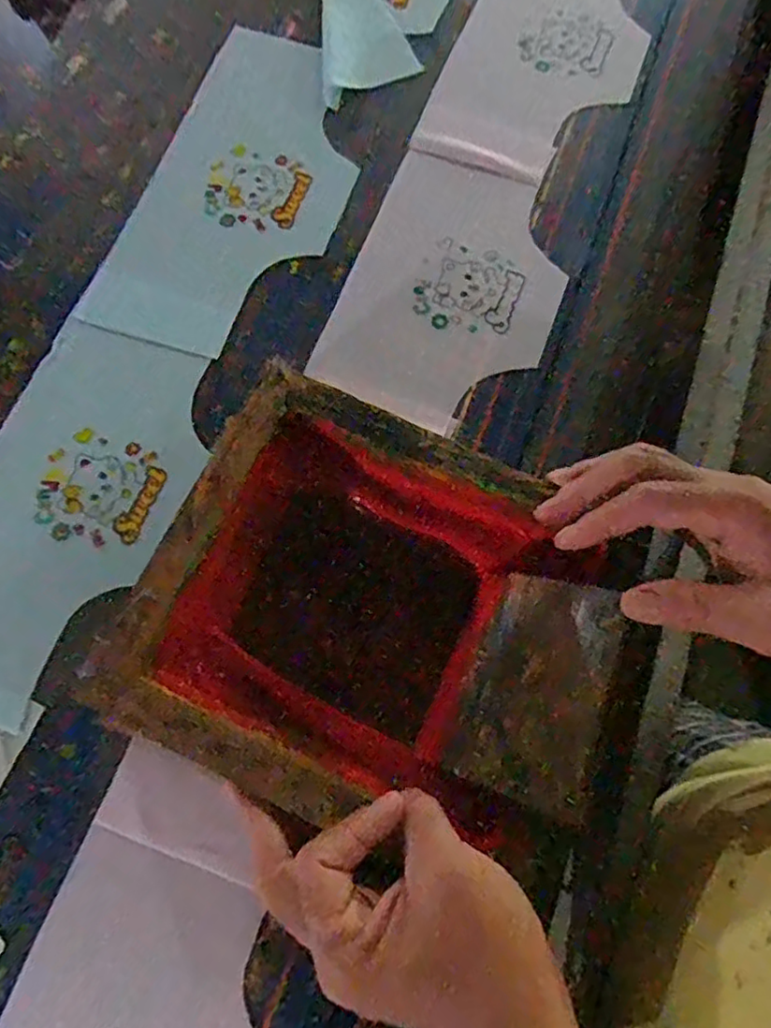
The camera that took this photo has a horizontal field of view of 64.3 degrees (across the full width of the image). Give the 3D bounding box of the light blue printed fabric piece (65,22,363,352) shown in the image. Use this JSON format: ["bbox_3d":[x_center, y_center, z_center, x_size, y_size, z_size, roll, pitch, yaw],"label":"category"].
[{"bbox_3d":[-0.109,-0.265,0.490,0.157,0.005,0.308,17,72,4],"label":"light blue printed fabric piece"}]

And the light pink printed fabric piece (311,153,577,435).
[{"bbox_3d":[0.052,-0.172,0.464,0.152,0.007,0.226,20,73,5],"label":"light pink printed fabric piece"}]

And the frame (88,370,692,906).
[{"bbox_3d":[0.009,0.065,0.370,0.289,0.058,0.224,24,73,7],"label":"frame"}]

